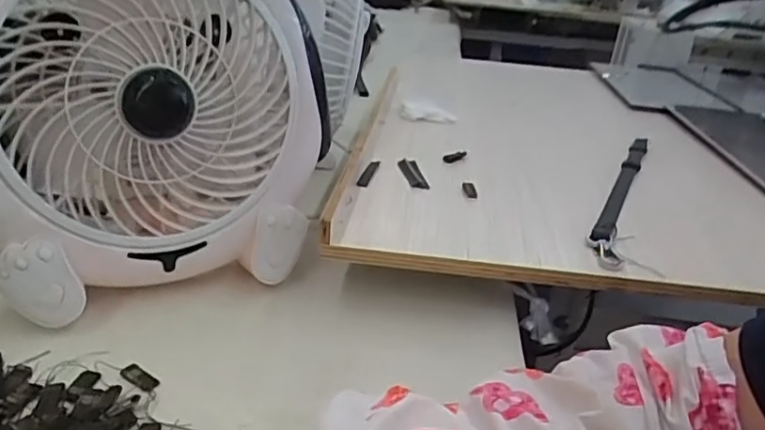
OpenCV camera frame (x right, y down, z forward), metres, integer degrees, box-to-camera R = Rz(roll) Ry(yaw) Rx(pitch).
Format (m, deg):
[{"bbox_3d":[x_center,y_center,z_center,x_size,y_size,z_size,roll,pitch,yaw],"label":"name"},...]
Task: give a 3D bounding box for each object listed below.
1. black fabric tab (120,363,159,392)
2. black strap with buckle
[{"bbox_3d":[-0.139,0.093,0.353,0.026,0.004,0.012,18,27,25],"label":"black fabric tab"},{"bbox_3d":[0.226,-0.031,0.574,0.017,0.013,0.303,16,26,22],"label":"black strap with buckle"}]

